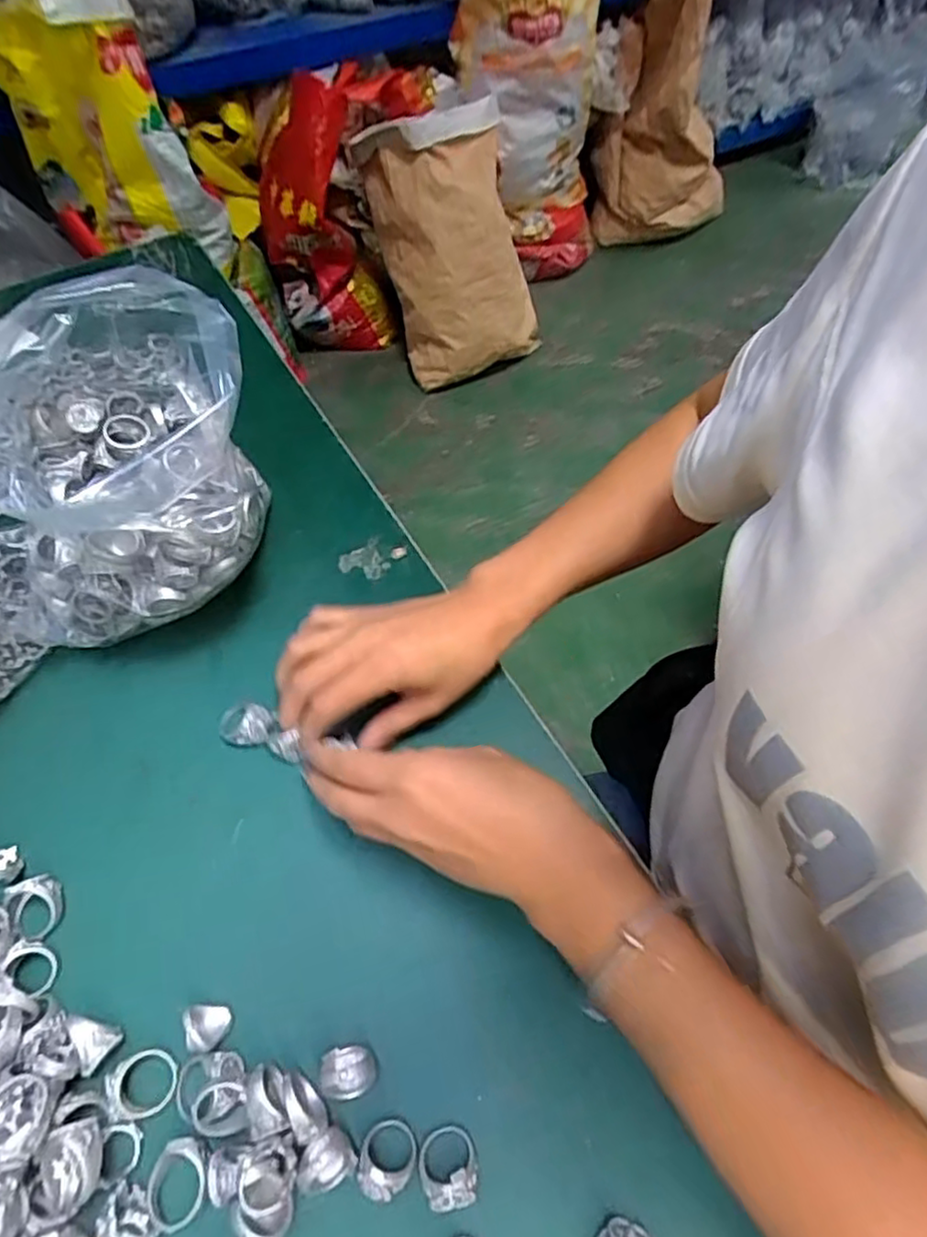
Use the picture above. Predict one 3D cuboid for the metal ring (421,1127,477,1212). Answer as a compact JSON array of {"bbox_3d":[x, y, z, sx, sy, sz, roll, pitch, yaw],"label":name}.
[{"bbox_3d":[-0.006,0.232,0.288,0.024,0.016,0.027,-8,54,-8],"label":"metal ring"}]

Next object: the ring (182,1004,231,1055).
[{"bbox_3d":[-0.120,0.189,0.315,0.019,0.014,0.019,1,53,-2],"label":"ring"}]

